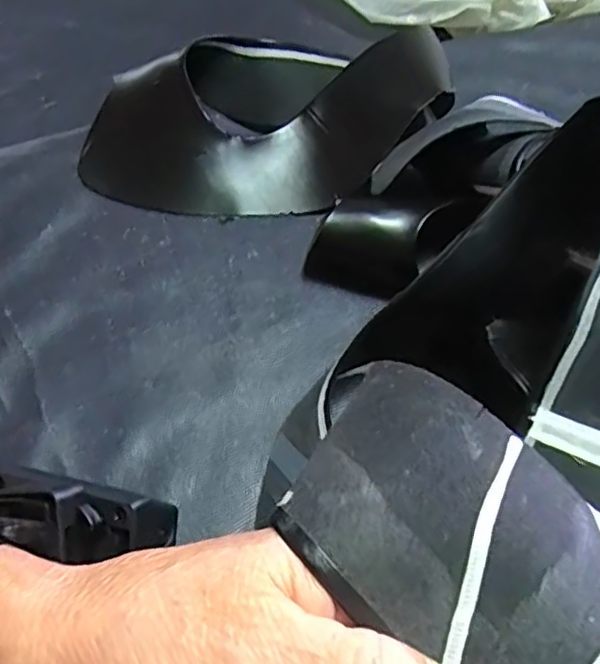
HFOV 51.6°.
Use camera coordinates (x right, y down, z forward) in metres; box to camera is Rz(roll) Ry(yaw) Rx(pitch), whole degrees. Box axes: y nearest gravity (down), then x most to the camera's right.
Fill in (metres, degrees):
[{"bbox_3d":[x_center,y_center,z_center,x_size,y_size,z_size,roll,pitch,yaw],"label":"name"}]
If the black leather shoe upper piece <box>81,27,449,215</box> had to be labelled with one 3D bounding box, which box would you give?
[{"bbox_3d":[-0.027,-0.149,0.431,0.255,0.068,0.124,1,59,-1],"label":"black leather shoe upper piece"}]

